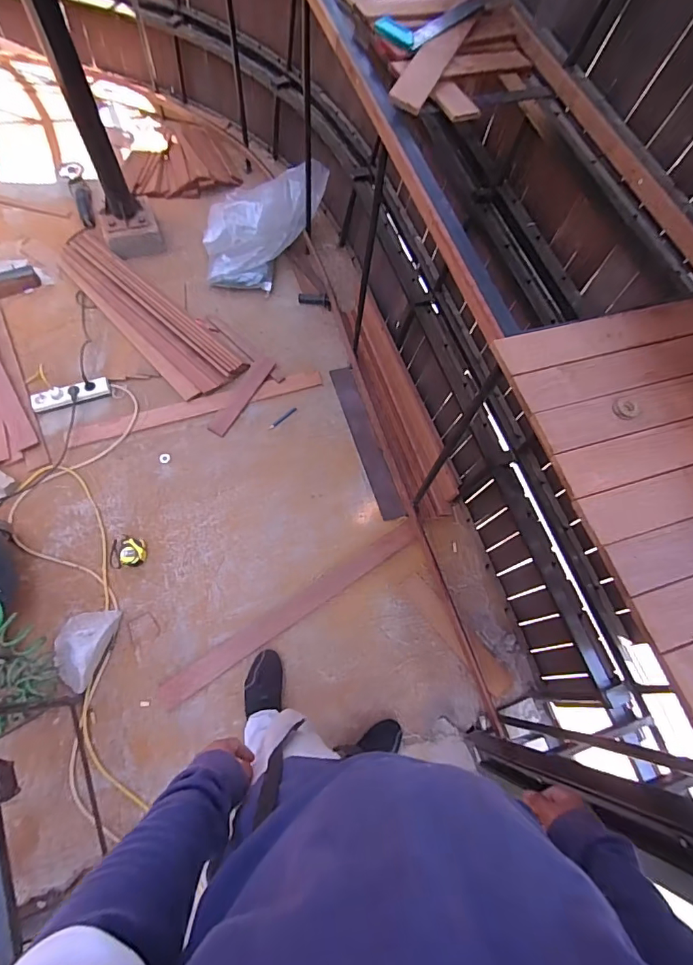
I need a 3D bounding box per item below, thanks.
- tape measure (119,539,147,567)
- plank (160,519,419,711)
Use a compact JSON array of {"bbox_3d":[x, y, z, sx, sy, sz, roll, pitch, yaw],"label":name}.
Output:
[{"bbox_3d":[-0.619,0.203,1.327,0.068,0.043,0.074,1,66,-2],"label":"tape measure"},{"bbox_3d":[-0.134,0.352,1.295,0.816,0.017,0.073,-32,72,-15],"label":"plank"}]

